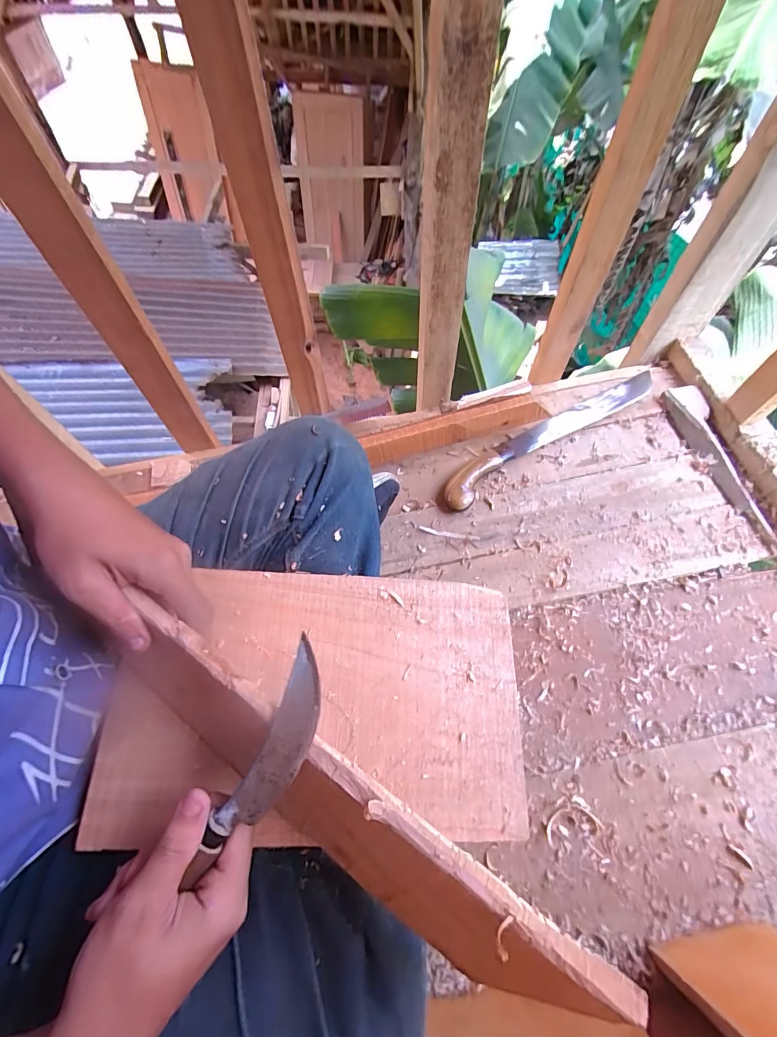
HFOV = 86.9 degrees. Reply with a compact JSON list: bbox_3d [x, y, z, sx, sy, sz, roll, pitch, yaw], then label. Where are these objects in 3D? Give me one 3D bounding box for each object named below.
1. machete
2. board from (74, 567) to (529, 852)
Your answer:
[{"bbox_3d":[0.265,-0.140,0.664,0.430,0.029,0.056,-31,65,-13],"label":"machete"},{"bbox_3d":[-0.051,0.146,0.338,0.320,0.012,0.198,4,68,-6],"label":"board"}]

